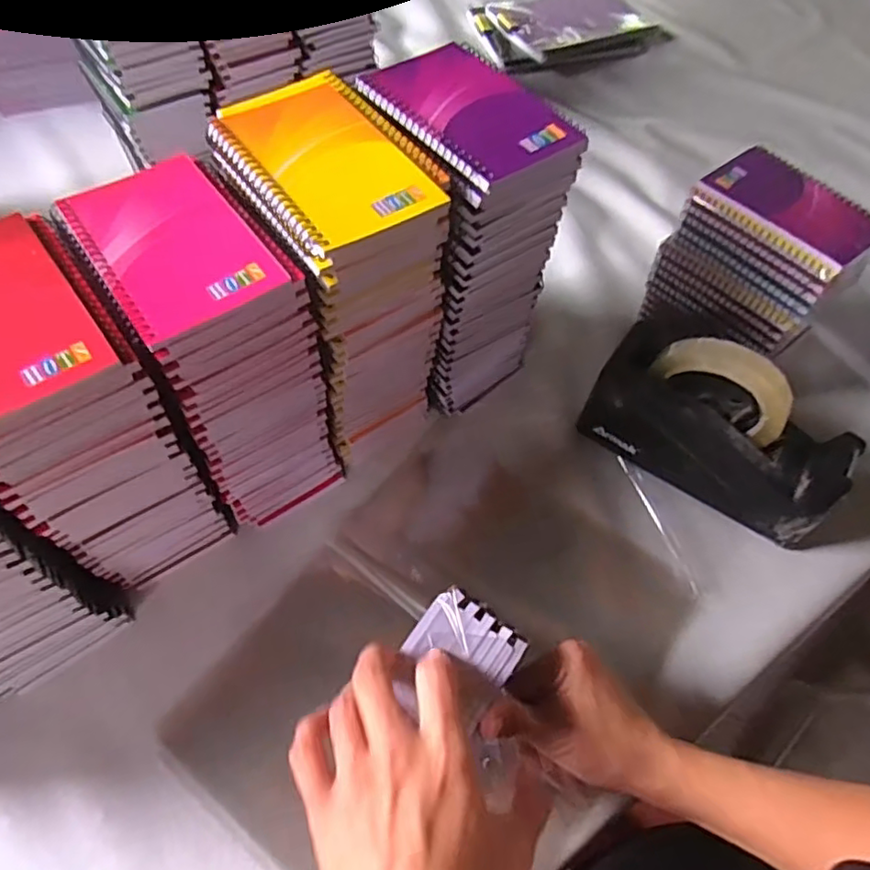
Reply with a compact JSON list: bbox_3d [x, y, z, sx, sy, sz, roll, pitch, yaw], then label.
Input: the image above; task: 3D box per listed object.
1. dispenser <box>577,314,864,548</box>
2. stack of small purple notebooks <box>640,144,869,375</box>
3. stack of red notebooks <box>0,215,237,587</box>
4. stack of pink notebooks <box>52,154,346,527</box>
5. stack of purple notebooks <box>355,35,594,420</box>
[{"bbox_3d":[0.232,-0.009,0.495,0.195,0.126,0.075,30,63,14],"label":"dispenser"},{"bbox_3d":[0.280,-0.140,0.546,0.095,0.165,0.137,-33,67,-19],"label":"stack of small purple notebooks"},{"bbox_3d":[-0.227,-0.003,0.402,0.093,0.229,0.134,-33,67,-19],"label":"stack of red notebooks"},{"bbox_3d":[-0.147,-0.051,0.432,0.095,0.223,0.132,-30,66,-18],"label":"stack of pink notebooks"},{"bbox_3d":[0.015,-0.141,0.478,0.096,0.245,0.122,-32,67,-19],"label":"stack of purple notebooks"}]

